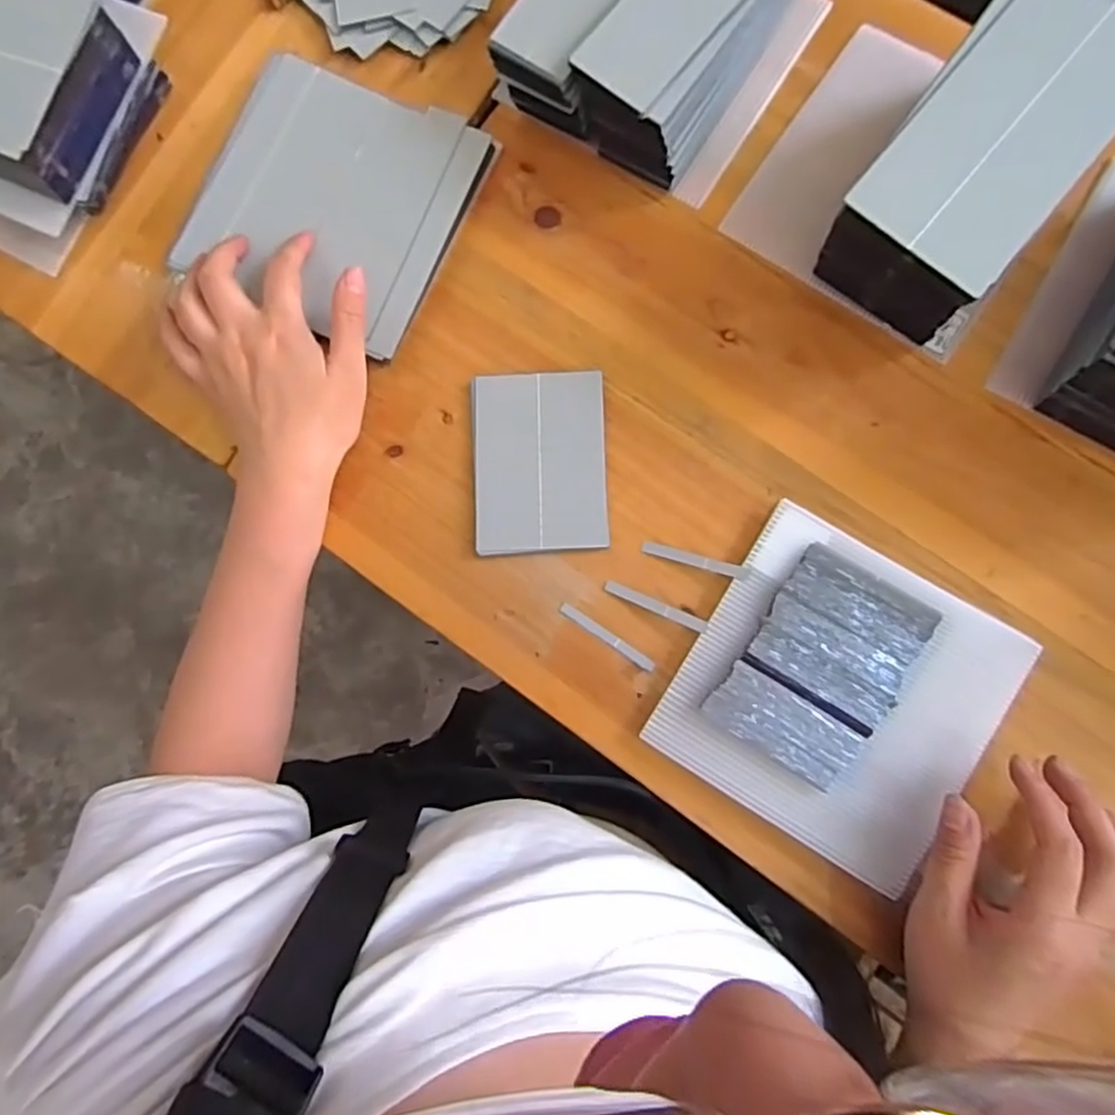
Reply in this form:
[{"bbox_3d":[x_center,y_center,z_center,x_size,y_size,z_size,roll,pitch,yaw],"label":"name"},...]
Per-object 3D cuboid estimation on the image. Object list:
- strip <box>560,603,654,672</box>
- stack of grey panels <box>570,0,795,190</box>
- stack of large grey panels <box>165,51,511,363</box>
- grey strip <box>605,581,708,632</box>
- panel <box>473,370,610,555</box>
[{"bbox_3d":[0.029,0.047,0.419,0.064,0.004,0.006,35,87,6],"label":"strip"},{"bbox_3d":[0.081,-0.306,0.412,0.070,0.074,0.160,36,88,7],"label":"stack of grey panels"},{"bbox_3d":[-0.140,-0.226,0.448,0.156,0.013,0.152,25,86,5],"label":"stack of large grey panels"},{"bbox_3d":[0.057,0.029,0.414,0.062,0.004,0.007,23,92,16],"label":"grey strip"},{"bbox_3d":[-0.010,-0.058,0.429,0.079,0.007,0.108,-2,84,5],"label":"panel"}]

